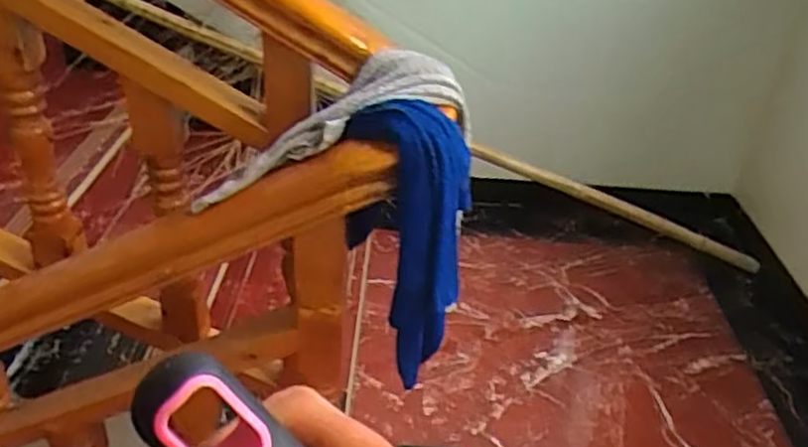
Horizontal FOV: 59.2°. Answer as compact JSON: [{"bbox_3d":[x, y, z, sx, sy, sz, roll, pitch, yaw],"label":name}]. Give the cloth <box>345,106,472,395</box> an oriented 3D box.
[{"bbox_3d":[0.001,0.025,0.806,0.132,0.319,0.088,4,32,1],"label":"cloth"}]

